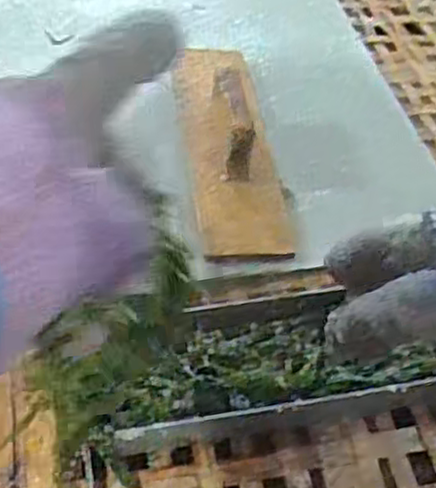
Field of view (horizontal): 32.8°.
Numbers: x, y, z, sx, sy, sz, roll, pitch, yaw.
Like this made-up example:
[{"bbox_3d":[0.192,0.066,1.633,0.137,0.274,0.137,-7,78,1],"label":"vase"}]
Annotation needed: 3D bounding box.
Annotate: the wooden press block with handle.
[{"bbox_3d":[0.007,-0.072,0.439,0.054,0.041,0.177,-1,48,-10],"label":"wooden press block with handle"}]

